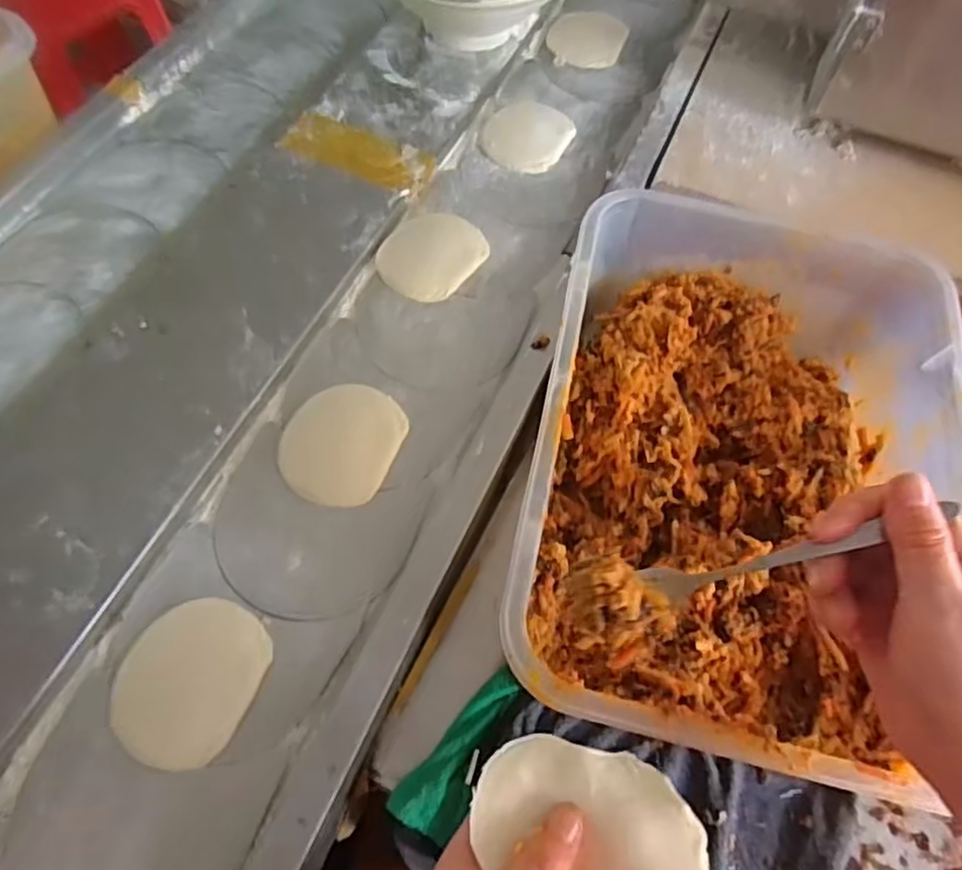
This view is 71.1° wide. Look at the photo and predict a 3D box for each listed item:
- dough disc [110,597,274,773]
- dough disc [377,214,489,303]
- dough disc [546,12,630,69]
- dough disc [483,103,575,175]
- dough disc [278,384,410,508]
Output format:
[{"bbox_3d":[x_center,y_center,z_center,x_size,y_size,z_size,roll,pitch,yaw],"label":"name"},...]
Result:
[{"bbox_3d":[-0.183,0.151,0.419,0.080,0.011,0.098,19,63,7],"label":"dough disc"},{"bbox_3d":[-0.043,-0.159,0.591,0.077,0.012,0.095,36,66,15],"label":"dough disc"},{"bbox_3d":[0.118,-0.445,0.754,0.086,0.005,0.097,18,63,7],"label":"dough disc"},{"bbox_3d":[0.045,-0.302,0.674,0.083,0.004,0.098,25,64,10],"label":"dough disc"},{"bbox_3d":[-0.105,0.004,0.505,0.082,0.004,0.098,19,63,7],"label":"dough disc"}]

